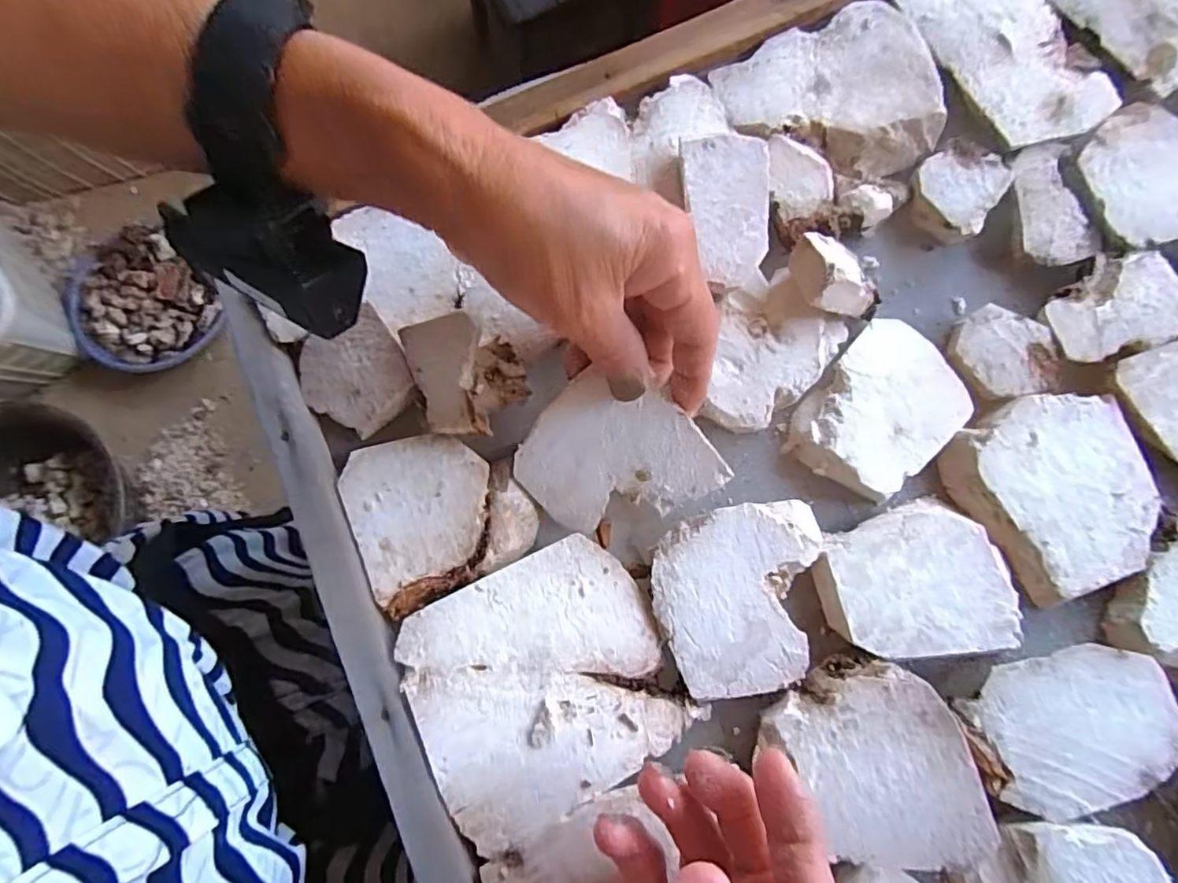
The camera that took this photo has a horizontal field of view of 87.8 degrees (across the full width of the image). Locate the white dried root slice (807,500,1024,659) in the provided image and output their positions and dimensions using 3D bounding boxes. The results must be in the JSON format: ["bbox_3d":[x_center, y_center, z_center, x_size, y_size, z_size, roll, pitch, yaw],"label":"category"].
[{"bbox_3d":[0.144,0.063,0.272,0.077,0.011,0.064,-13,76,-2],"label":"white dried root slice"}]

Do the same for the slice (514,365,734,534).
[{"bbox_3d":[0.011,0.011,0.276,0.077,0.004,0.073,41,103,-3],"label":"slice"}]

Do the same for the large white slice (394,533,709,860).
[{"bbox_3d":[-0.020,0.101,0.256,0.103,0.011,0.097,-26,76,-5],"label":"large white slice"}]

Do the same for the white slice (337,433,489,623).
[{"bbox_3d":[-0.074,0.033,0.276,0.062,0.008,0.074,-24,76,-5],"label":"white slice"}]

